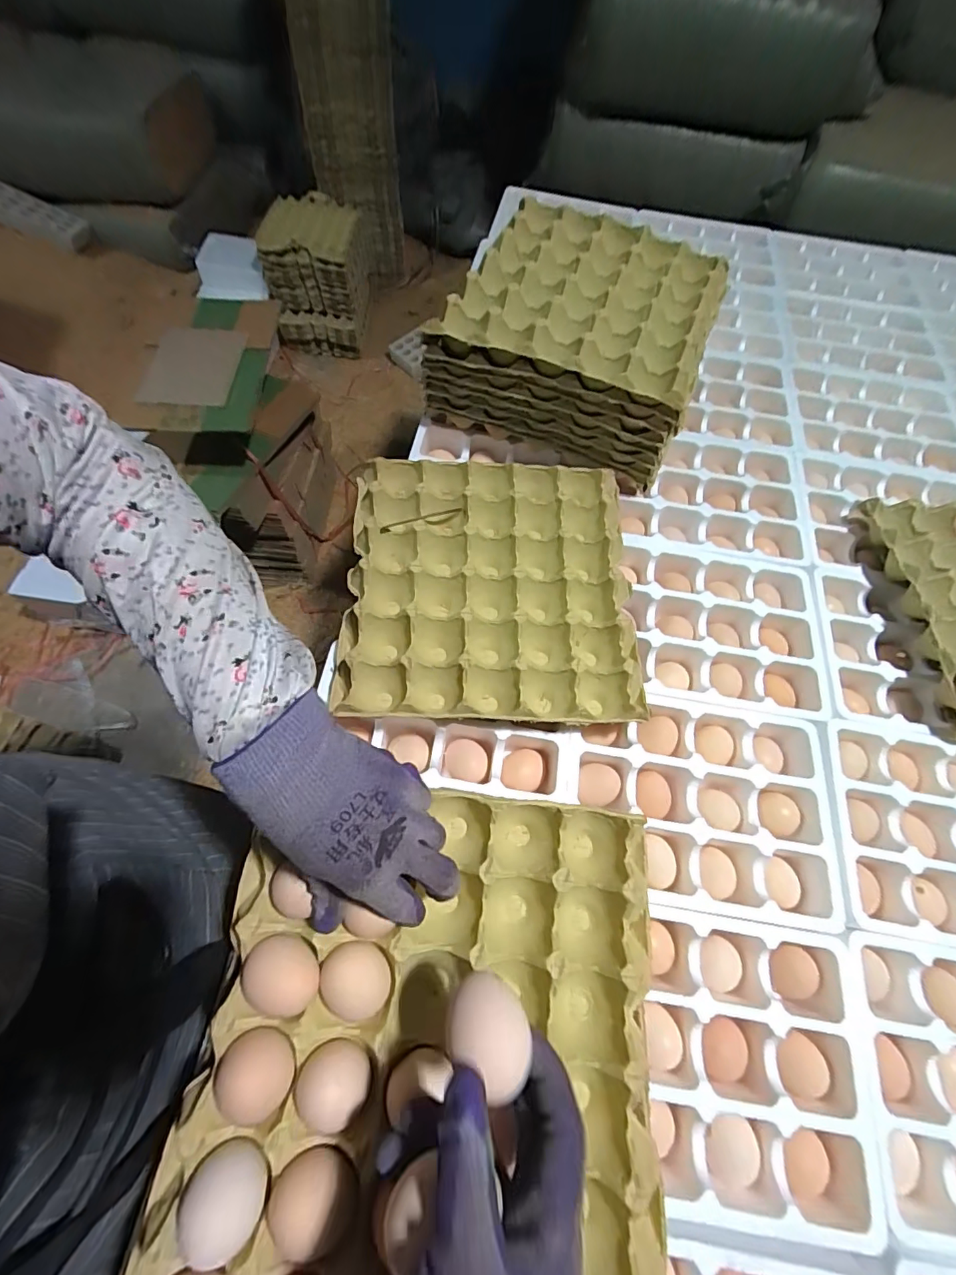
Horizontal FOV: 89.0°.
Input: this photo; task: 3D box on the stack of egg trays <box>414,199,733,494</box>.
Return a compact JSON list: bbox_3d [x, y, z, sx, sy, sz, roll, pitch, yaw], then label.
[{"bbox_3d":[0.128,-0.364,0.592,0.275,0.121,0.291,23,66,7],"label":"stack of egg trays"}]

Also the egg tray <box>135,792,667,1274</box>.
[{"bbox_3d":[-0.023,0.252,0.301,0.266,0.047,0.292,6,65,-1],"label":"egg tray"}]

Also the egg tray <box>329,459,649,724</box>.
[{"bbox_3d":[0.010,-0.053,0.506,0.279,0.055,0.292,1,65,-3],"label":"egg tray"}]

